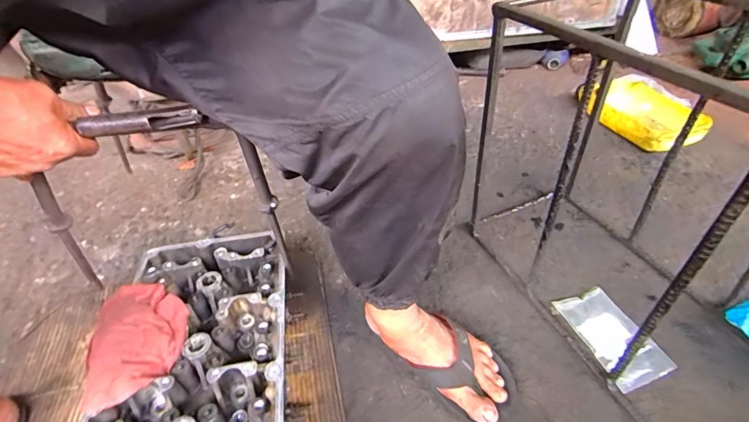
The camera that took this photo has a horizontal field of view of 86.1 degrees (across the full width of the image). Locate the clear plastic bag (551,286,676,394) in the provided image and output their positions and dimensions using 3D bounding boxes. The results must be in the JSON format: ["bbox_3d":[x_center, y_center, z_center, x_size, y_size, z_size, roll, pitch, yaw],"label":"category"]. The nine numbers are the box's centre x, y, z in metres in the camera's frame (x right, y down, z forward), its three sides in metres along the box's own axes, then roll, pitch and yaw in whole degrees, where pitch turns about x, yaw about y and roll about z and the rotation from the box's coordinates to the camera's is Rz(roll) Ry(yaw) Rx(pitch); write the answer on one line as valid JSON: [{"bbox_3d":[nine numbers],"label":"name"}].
[{"bbox_3d":[0.366,0.189,0.620,0.100,0.019,0.152,-16,43,-14],"label":"clear plastic bag"}]

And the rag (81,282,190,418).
[{"bbox_3d":[-0.301,0.160,0.513,0.108,0.030,0.161,-14,39,-14],"label":"rag"}]

